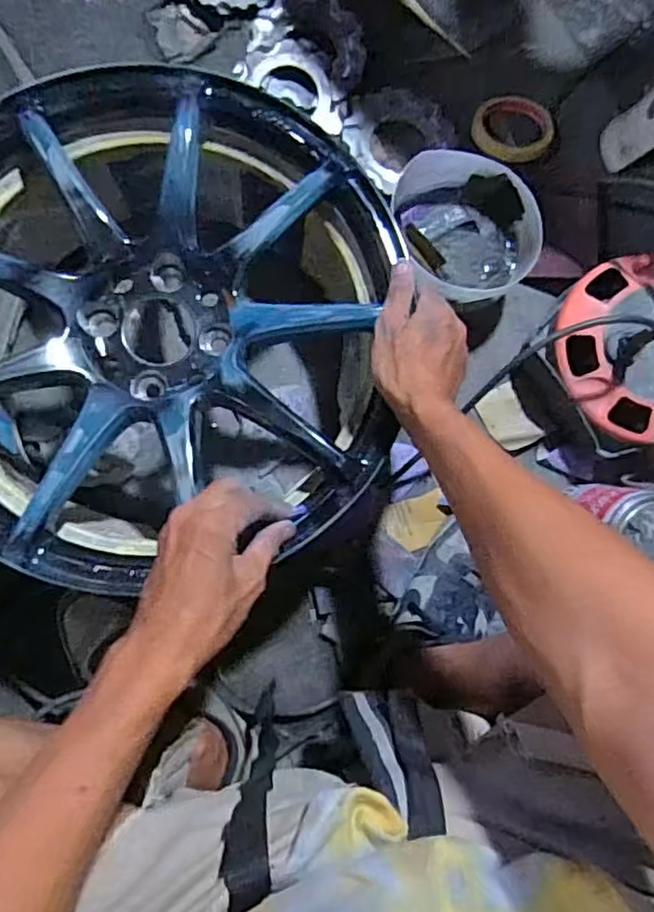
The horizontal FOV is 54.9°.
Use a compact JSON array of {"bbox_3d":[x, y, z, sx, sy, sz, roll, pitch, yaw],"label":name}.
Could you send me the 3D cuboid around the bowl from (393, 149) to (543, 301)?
[{"bbox_3d":[0.143,-0.240,0.683,0.160,0.080,0.138,30,84,-2],"label":"bowl"}]

